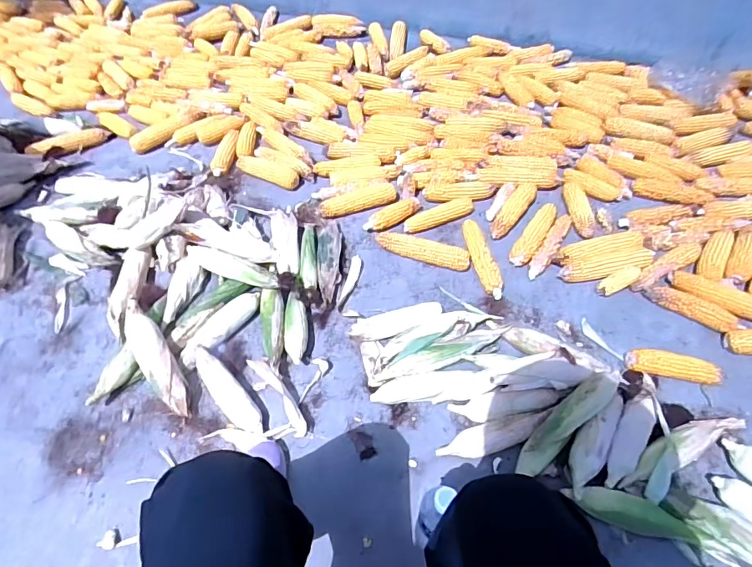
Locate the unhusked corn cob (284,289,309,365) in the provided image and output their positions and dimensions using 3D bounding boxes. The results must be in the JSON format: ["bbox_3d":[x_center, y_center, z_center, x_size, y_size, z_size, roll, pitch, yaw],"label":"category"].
[{"bbox_3d":[-0.170,0.094,1.017,0.047,0.043,0.169,-5,54,-1],"label":"unhusked corn cob"}]

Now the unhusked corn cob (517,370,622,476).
[{"bbox_3d":[0.336,0.238,0.833,0.268,0.062,0.054,-41,61,-10],"label":"unhusked corn cob"}]

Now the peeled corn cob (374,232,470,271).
[{"bbox_3d":[0.109,-0.077,1.137,0.233,0.044,0.053,17,56,15],"label":"peeled corn cob"}]

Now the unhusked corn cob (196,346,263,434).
[{"bbox_3d":[-0.287,0.210,0.918,0.056,0.052,0.206,-36,60,-22],"label":"unhusked corn cob"}]

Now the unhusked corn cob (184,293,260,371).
[{"bbox_3d":[-0.327,0.087,1.002,0.058,0.039,0.205,31,61,22],"label":"unhusked corn cob"}]

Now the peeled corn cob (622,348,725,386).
[{"bbox_3d":[0.586,0.163,0.932,0.171,0.050,0.048,9,55,9],"label":"peeled corn cob"}]

